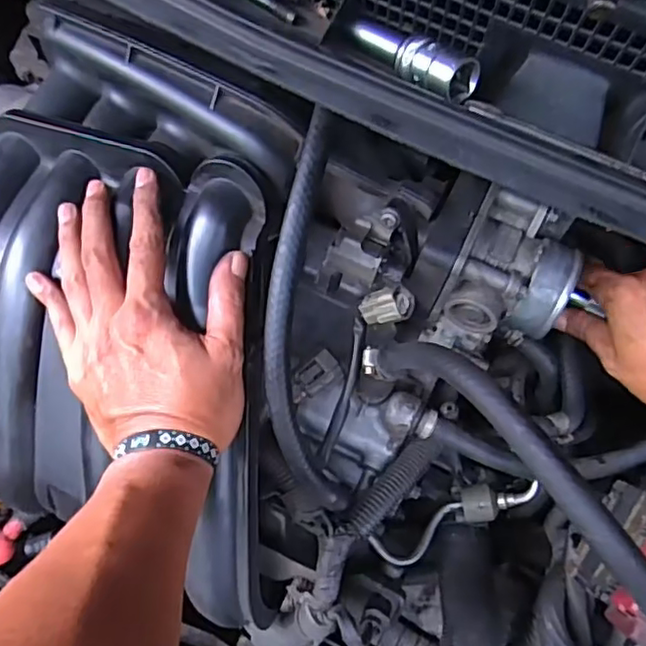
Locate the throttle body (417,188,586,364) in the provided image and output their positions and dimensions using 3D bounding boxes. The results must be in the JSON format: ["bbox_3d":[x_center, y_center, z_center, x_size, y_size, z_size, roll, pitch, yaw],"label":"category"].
[{"bbox_3d":[0.114,-0.026,0.390,0.065,0.077,0.087,25,76,5],"label":"throttle body"}]

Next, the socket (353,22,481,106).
[{"bbox_3d":[0.040,-0.124,0.289,0.023,0.020,0.068,-40,59,-10],"label":"socket"}]

